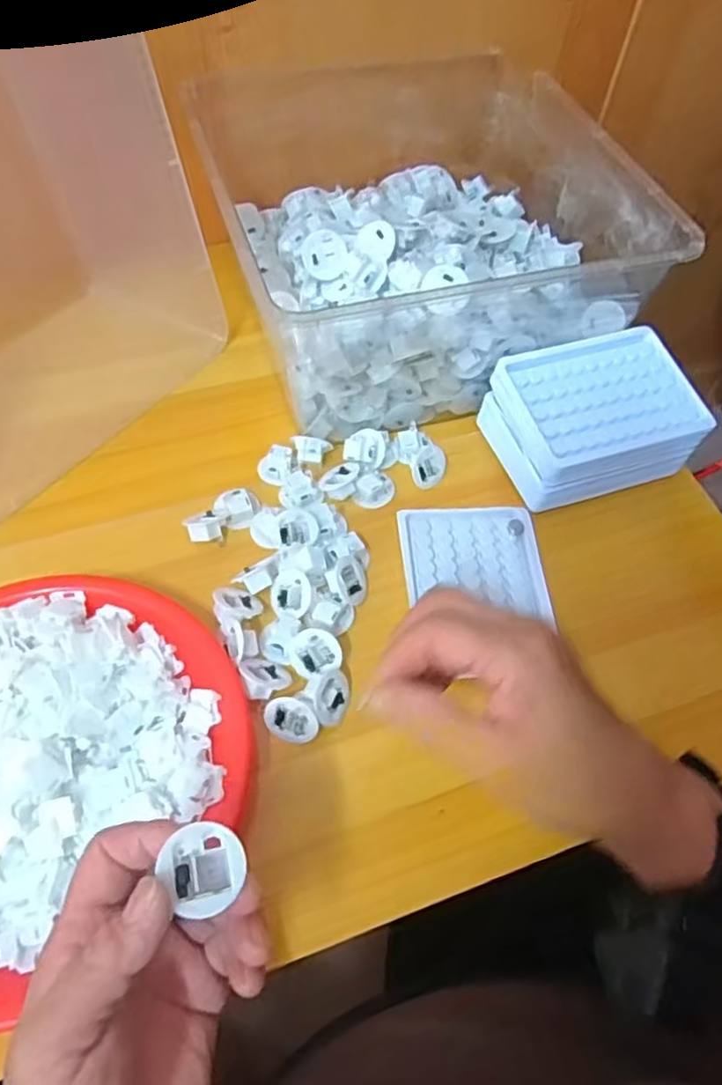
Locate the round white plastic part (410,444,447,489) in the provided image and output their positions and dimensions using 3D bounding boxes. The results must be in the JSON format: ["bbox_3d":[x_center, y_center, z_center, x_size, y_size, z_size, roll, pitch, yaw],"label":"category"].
[{"bbox_3d":[0.051,-0.058,0.502,0.025,0.016,0.031,20,60,9],"label":"round white plastic part"}]

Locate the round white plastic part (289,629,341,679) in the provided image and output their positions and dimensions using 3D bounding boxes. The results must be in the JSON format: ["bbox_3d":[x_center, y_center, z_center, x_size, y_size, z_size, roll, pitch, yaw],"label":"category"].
[{"bbox_3d":[-0.029,0.068,0.416,0.032,0.010,0.028,-19,79,7],"label":"round white plastic part"}]

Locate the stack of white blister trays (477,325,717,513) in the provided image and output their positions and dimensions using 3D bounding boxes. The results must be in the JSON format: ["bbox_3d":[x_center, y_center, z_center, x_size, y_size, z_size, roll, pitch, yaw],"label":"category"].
[{"bbox_3d":[0.172,-0.092,0.497,0.133,0.061,0.109,-18,62,-14],"label":"stack of white blister trays"}]

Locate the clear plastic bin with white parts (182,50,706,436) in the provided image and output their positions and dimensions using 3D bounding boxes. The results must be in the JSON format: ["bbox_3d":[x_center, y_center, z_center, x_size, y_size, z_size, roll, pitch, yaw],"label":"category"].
[{"bbox_3d":[0.038,-0.259,0.545,0.291,0.125,0.312,-14,61,-12],"label":"clear plastic bin with white parts"}]

